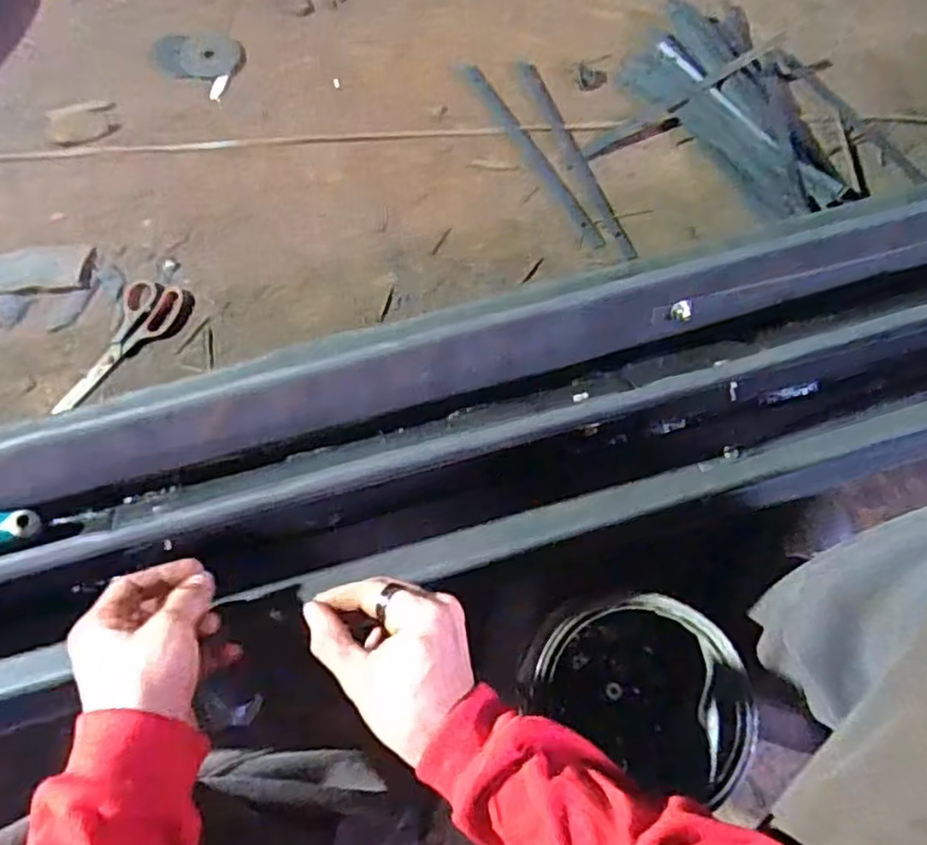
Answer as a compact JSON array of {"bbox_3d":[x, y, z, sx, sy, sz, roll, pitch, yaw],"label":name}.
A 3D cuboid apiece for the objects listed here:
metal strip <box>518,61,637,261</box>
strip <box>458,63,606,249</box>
[{"bbox_3d":[0.149,-0.362,0.909,0.024,0.010,0.350,-20,74,-6],"label":"metal strip"},{"bbox_3d":[0.087,-0.366,0.909,0.030,0.008,0.340,-27,75,-8],"label":"strip"}]

